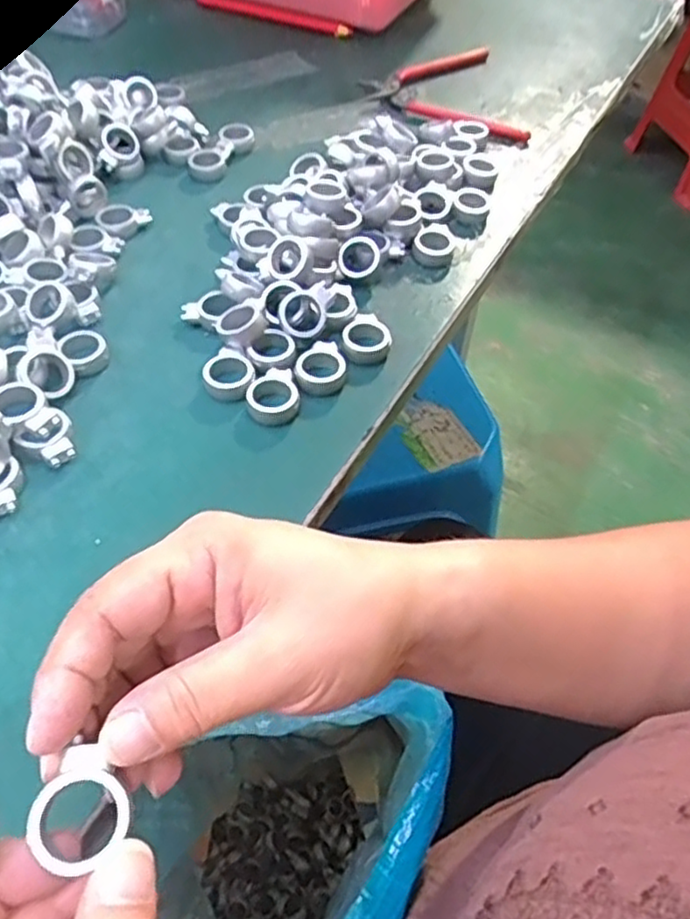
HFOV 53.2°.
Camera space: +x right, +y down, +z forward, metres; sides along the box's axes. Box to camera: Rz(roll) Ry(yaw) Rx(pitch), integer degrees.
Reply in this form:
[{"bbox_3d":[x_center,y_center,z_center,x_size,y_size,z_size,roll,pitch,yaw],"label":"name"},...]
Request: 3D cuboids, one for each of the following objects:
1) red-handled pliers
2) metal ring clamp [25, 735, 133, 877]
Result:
[{"bbox_3d":[0.073,-0.293,0.552,0.113,0.012,0.140,-3,52,-5],"label":"red-handled pliers"},{"bbox_3d":[-0.071,0.094,0.184,0.024,0.007,0.024,38,60,24],"label":"metal ring clamp"}]

